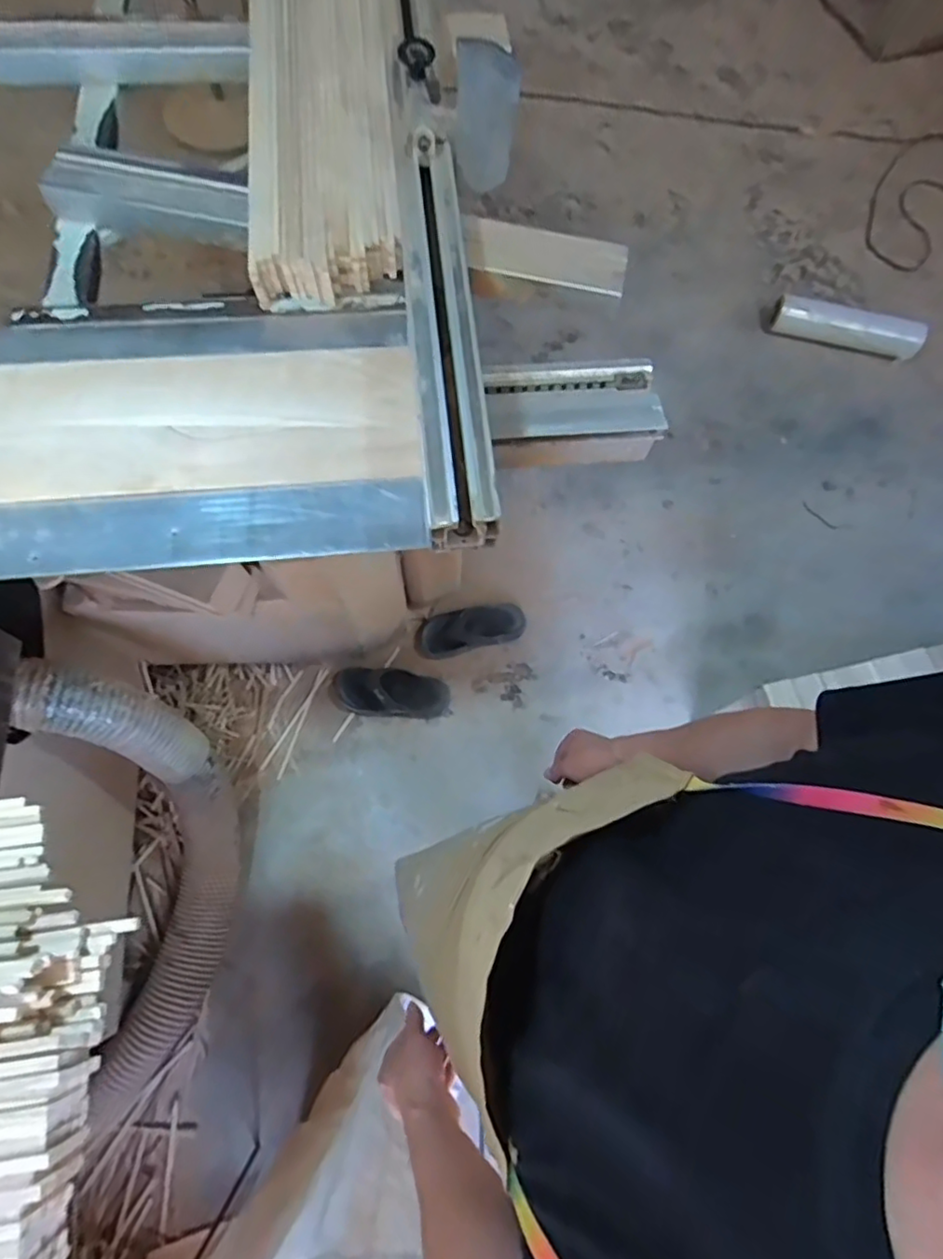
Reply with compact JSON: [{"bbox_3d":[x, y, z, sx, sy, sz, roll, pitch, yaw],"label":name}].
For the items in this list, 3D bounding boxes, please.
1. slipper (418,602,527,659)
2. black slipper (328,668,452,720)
[{"bbox_3d":[-0.002,-0.003,1.556,0.292,0.057,0.114,-15,72,-6],"label":"slipper"},{"bbox_3d":[-0.202,0.151,1.475,0.284,0.062,0.115,3,71,1],"label":"black slipper"}]

